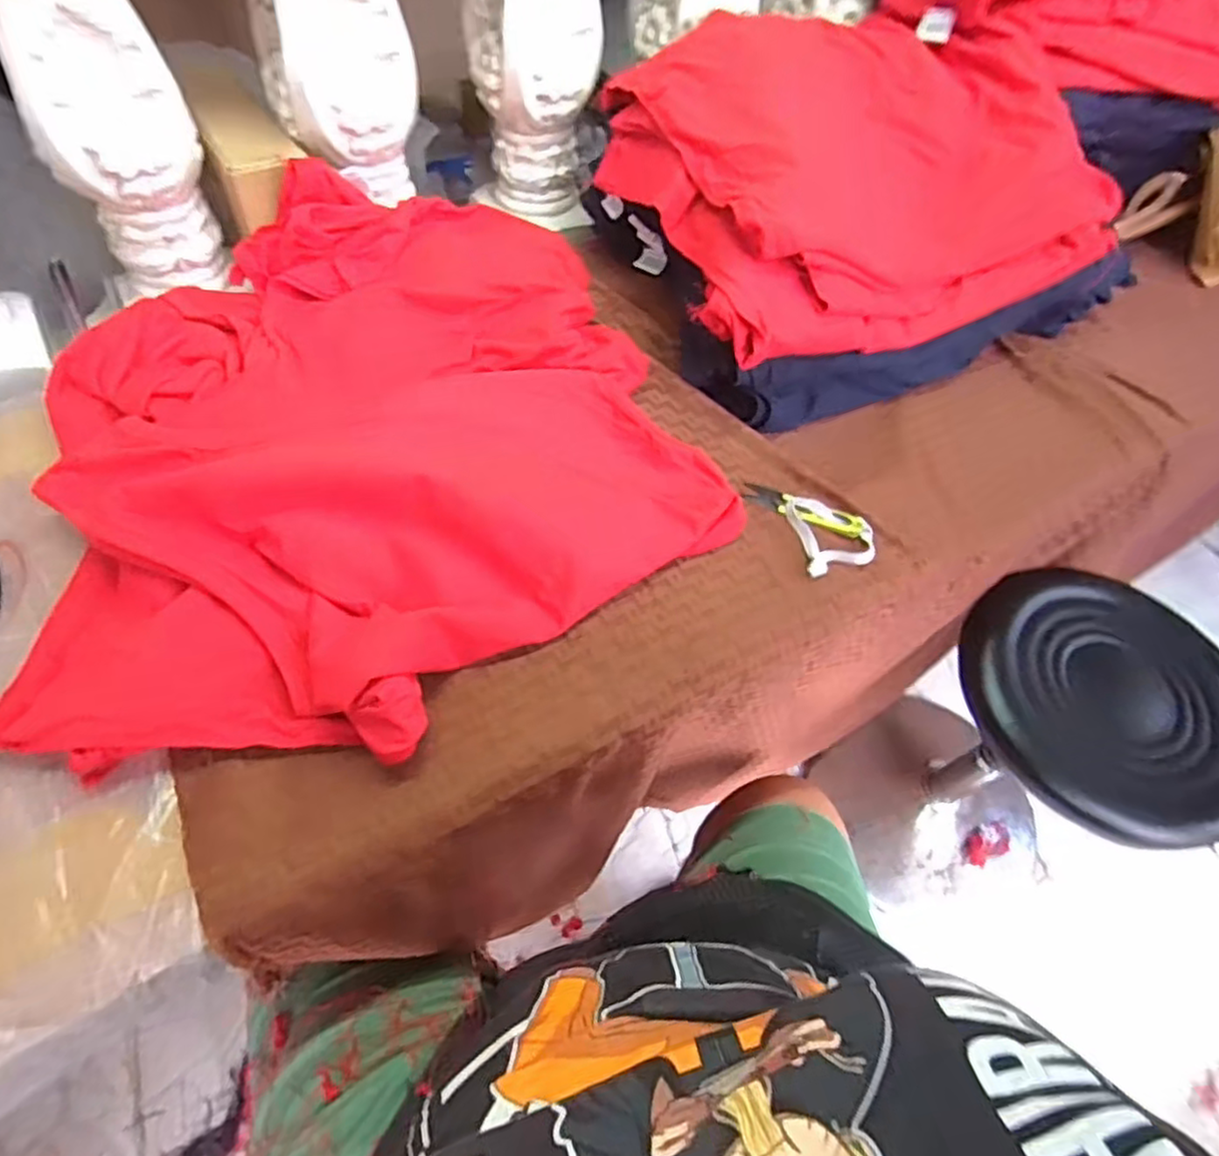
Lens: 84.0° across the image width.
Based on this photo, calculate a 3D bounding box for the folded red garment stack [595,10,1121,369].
[{"bbox_3d":[0.253,-0.411,0.687,0.512,0.129,0.344,-22,61,-19],"label":"folded red garment stack"}]

